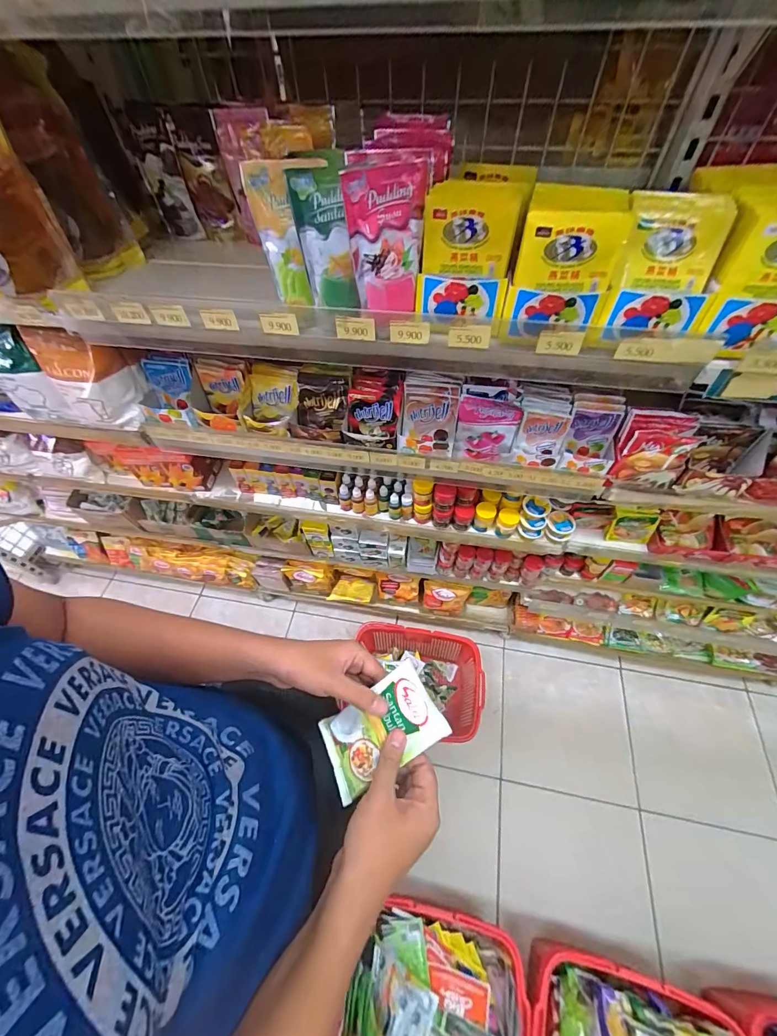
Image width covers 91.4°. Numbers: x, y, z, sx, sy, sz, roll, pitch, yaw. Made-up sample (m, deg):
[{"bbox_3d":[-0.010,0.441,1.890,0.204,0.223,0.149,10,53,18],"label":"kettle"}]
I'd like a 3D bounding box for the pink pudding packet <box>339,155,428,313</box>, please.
[{"bbox_3d":[0.001,-0.314,0.437,0.088,0.136,0.016,-10,48,-2],"label":"pink pudding packet"}]

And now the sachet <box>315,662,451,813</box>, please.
[{"bbox_3d":[-0.009,0.209,0.374,0.116,0.013,0.074,-33,61,-4],"label":"sachet"}]

